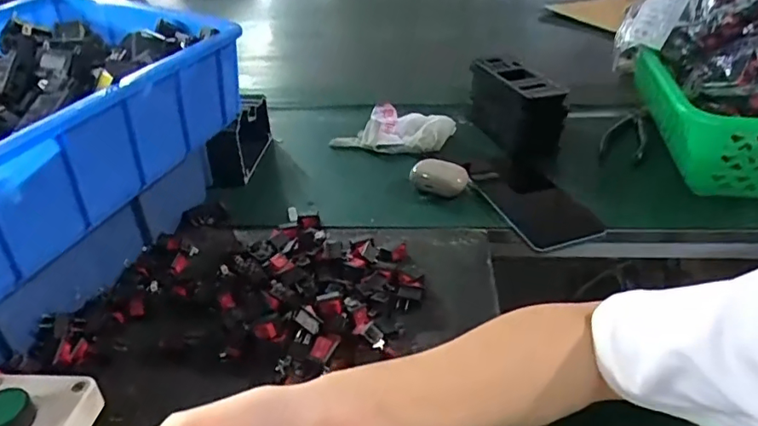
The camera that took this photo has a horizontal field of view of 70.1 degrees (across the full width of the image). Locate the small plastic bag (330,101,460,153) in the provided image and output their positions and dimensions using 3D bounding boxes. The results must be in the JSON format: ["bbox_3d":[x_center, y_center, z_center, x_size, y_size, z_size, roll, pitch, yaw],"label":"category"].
[{"bbox_3d":[0.021,-0.113,0.692,0.137,0.035,0.097,12,36,19],"label":"small plastic bag"}]

